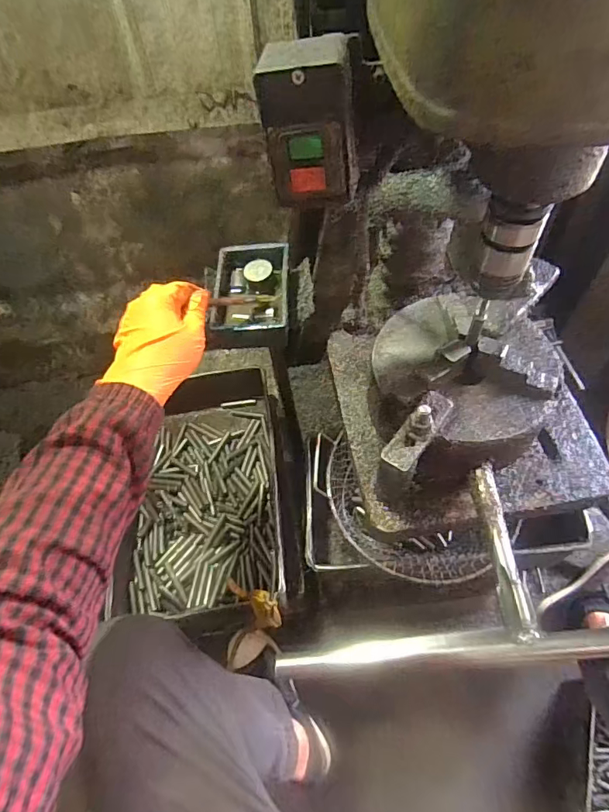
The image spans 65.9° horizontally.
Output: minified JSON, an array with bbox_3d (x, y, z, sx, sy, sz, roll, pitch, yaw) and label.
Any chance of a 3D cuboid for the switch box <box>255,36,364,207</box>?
[{"bbox_3d":[0.007,-0.189,0.316,0.069,0.087,0.061,-1,58,3],"label":"switch box"}]

